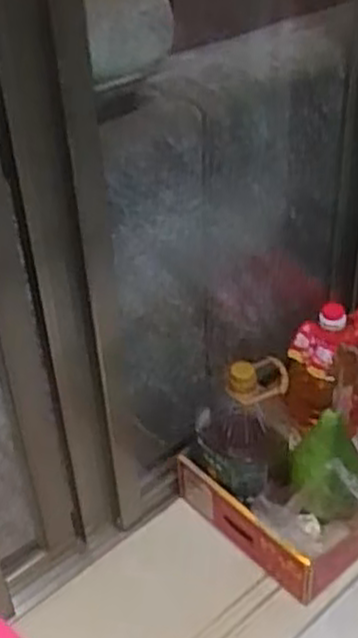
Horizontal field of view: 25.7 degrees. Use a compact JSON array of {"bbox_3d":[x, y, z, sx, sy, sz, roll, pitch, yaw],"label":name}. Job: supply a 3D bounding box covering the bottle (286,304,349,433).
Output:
[{"bbox_3d":[0.259,0.116,1.545,0.107,0.275,0.083,14,41,21],"label":"bottle"}]

